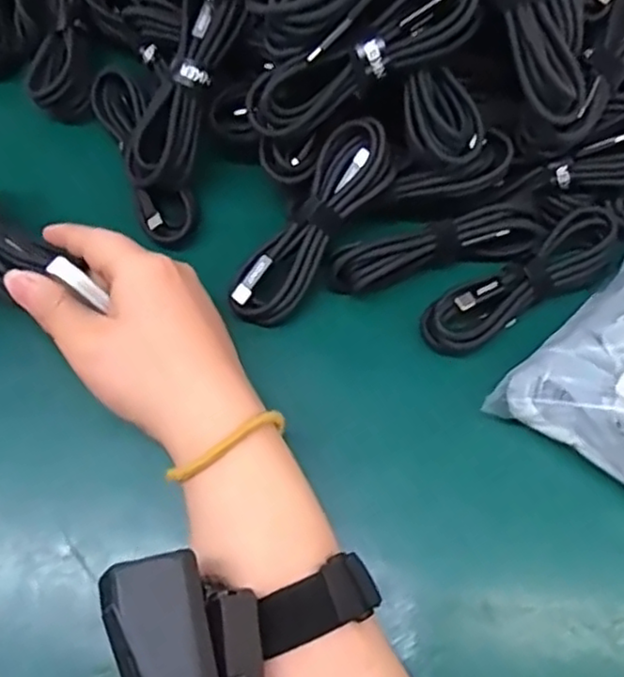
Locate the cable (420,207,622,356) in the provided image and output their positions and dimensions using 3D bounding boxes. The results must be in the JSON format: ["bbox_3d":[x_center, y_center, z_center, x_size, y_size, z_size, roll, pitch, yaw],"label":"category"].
[{"bbox_3d":[0.109,-0.029,0.344,0.119,0.018,0.029,-32,74,-13],"label":"cable"}]

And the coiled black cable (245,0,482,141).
[{"bbox_3d":[0.022,-0.130,0.308,0.114,0.025,0.026,-26,71,12],"label":"coiled black cable"}]

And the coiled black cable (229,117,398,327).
[{"bbox_3d":[0.001,-0.056,0.336,0.034,0.013,0.114,35,92,10],"label":"coiled black cable"}]

